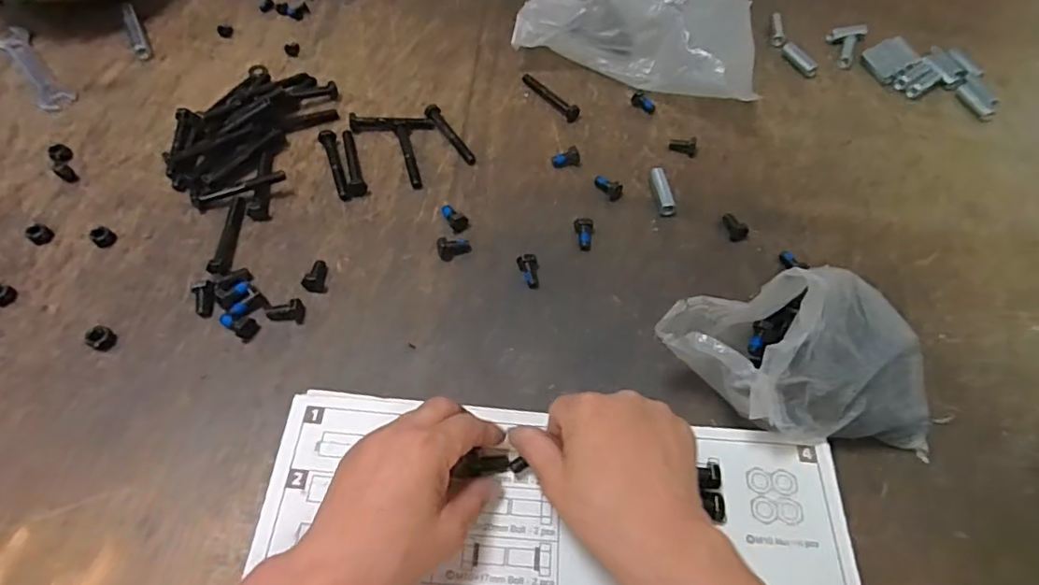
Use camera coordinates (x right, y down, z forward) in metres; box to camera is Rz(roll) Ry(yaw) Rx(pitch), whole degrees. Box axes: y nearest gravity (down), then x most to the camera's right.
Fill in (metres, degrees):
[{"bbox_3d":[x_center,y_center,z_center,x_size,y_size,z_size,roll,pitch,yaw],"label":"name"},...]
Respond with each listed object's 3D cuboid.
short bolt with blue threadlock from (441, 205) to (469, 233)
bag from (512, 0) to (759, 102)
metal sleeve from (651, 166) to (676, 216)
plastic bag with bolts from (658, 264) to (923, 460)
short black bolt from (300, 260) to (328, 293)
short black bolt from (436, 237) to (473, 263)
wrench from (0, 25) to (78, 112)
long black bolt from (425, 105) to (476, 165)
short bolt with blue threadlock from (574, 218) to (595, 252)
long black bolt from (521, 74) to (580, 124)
[{"bbox_3d":[-0.056,-0.066,0.507,0.017,0.014,0.027,-24,61,-19],"label":"short bolt with blue threadlock"},{"bbox_3d":[0.137,-0.309,0.646,0.252,0.071,0.189,18,57,8],"label":"bag"},{"bbox_3d":[0.134,-0.094,0.535,0.014,0.011,0.048,-8,69,-9],"label":"metal sleeve"},{"bbox_3d":[0.194,0.047,0.379,0.187,0.131,0.076,-2,56,-5],"label":"plastic bag with bolts"},{"bbox_3d":[-0.162,-0.014,0.464,0.018,0.011,0.029,11,56,3],"label":"short black bolt"},{"bbox_3d":[-0.055,-0.038,0.487,0.028,0.015,0.015,-7,57,-8],"label":"short black bolt"},{"bbox_3d":[-0.494,-0.227,0.587,0.031,0.007,0.154,-36,65,-24],"label":"wrench"},{"bbox_3d":[-0.067,-0.155,0.562,0.016,0.012,0.081,-28,62,-20],"label":"long black bolt"},{"bbox_3d":[0.057,-0.051,0.503,0.018,0.018,0.025,7,56,1],"label":"short bolt with blue threadlock"},{"bbox_3d":[0.033,-0.208,0.608,0.016,0.012,0.082,-32,64,-22],"label":"long black bolt"}]

